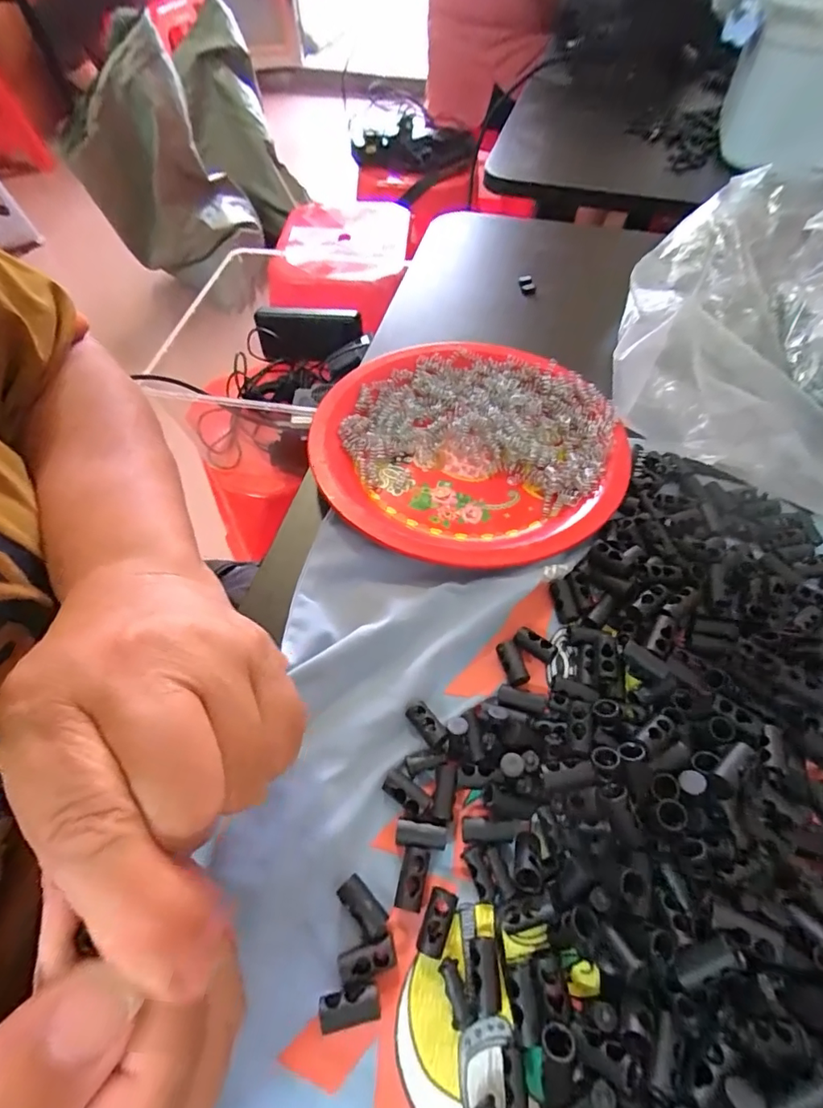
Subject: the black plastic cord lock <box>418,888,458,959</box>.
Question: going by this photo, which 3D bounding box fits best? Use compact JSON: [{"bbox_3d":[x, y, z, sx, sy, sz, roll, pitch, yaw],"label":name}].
[{"bbox_3d":[0.009,0.121,0.165,0.009,0.008,0.018,17,60,13],"label":"black plastic cord lock"}]

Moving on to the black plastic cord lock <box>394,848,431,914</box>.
[{"bbox_3d":[0.000,0.111,0.171,0.009,0.004,0.018,10,58,9],"label":"black plastic cord lock"}]

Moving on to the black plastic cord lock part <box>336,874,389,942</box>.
[{"bbox_3d":[-0.016,0.118,0.168,0.009,0.005,0.019,-39,64,-21],"label":"black plastic cord lock part"}]

